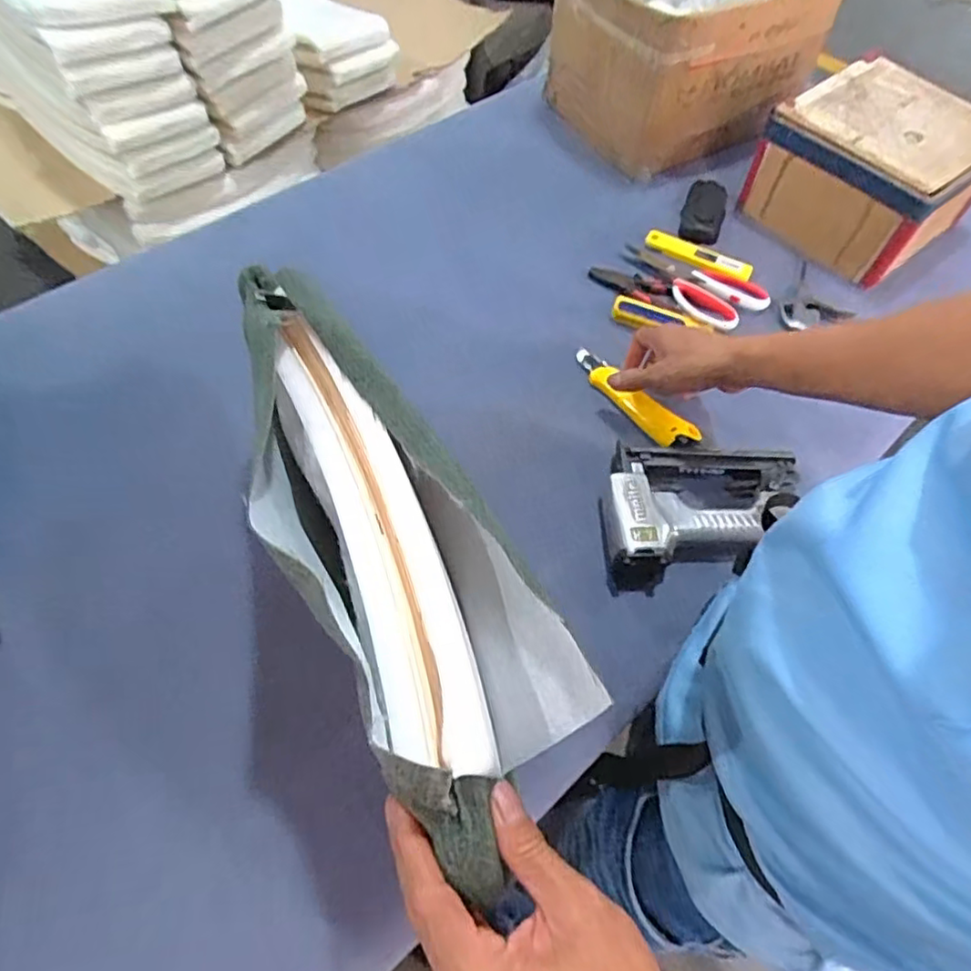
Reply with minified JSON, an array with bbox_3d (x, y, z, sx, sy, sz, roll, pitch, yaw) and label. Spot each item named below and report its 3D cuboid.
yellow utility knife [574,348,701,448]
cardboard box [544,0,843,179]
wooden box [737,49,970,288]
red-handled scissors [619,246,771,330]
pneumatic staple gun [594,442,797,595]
[{"bbox_3d":[0.150,-0.095,0.663,0.040,0.026,0.159,-36,65,-22],"label":"yellow utility knife"},{"bbox_3d":[0.260,-0.590,0.865,0.297,0.192,0.244,-24,62,-17],"label":"cardboard box"},{"bbox_3d":[0.474,-0.390,0.785,0.204,0.128,0.210,-36,66,-22],"label":"wooden box"},{"bbox_3d":[0.243,-0.251,0.755,0.107,0.014,0.174,-37,67,-23],"label":"red-handled scissors"},{"bbox_3d":[0.202,0.028,0.590,0.192,0.044,0.140,4,58,-1],"label":"pneumatic staple gun"}]

